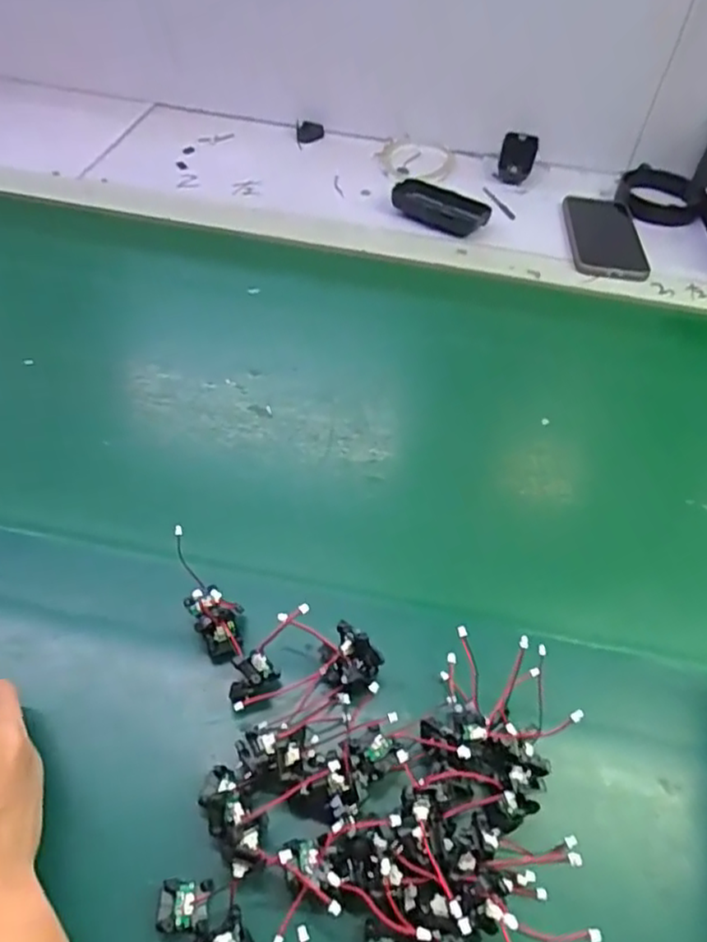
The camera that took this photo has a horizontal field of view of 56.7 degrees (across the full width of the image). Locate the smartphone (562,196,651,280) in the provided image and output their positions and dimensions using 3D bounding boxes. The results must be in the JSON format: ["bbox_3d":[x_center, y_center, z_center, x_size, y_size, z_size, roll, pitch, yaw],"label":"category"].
[{"bbox_3d":[0.280,-0.258,0.725,0.083,0.013,0.162,8,49,2],"label":"smartphone"}]

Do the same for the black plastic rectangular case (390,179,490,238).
[{"bbox_3d":[0.098,-0.291,0.729,0.104,0.029,0.046,25,52,16],"label":"black plastic rectangular case"}]

